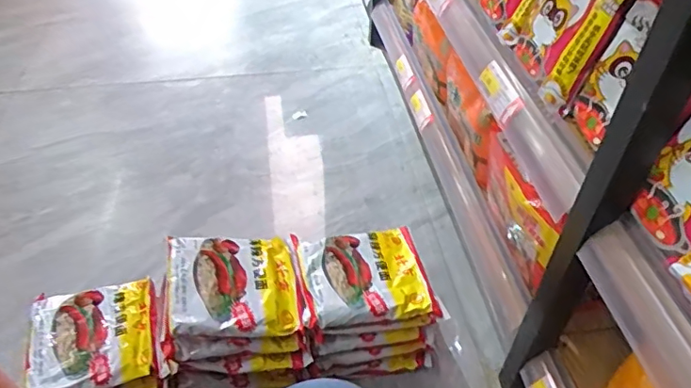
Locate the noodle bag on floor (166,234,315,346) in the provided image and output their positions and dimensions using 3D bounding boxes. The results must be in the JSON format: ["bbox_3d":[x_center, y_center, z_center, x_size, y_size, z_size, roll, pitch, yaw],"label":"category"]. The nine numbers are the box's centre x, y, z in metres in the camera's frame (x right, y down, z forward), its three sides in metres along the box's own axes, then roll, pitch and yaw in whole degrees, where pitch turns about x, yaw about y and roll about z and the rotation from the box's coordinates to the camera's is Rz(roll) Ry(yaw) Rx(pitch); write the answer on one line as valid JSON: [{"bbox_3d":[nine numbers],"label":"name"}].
[{"bbox_3d":[-0.121,0.100,0.605,0.145,0.050,0.124,-9,45,-9],"label":"noodle bag on floor"}]

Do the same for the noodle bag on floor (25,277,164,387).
[{"bbox_3d":[-0.290,0.165,0.619,0.139,0.029,0.120,-10,45,-10],"label":"noodle bag on floor"}]

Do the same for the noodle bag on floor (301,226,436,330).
[{"bbox_3d":[0.026,0.091,0.646,0.143,0.035,0.129,-9,45,-9],"label":"noodle bag on floor"}]

